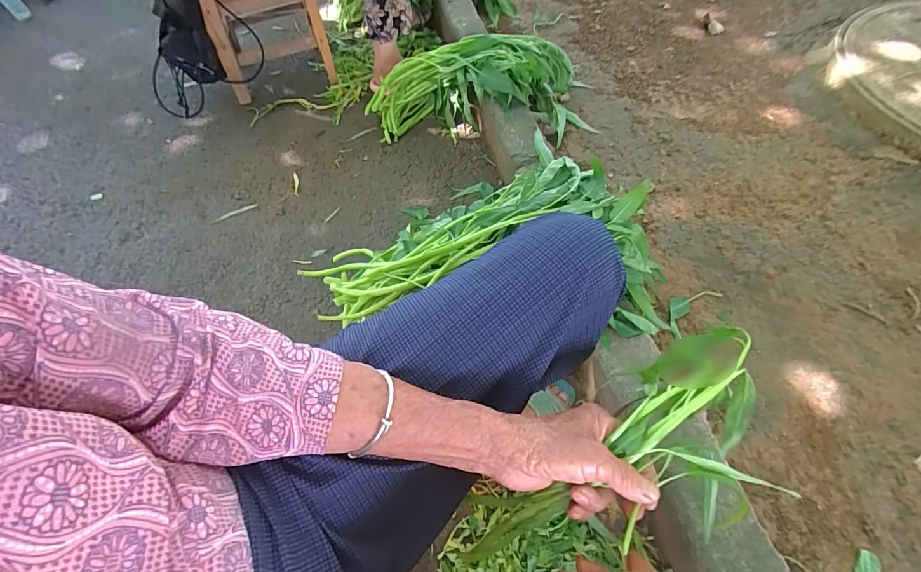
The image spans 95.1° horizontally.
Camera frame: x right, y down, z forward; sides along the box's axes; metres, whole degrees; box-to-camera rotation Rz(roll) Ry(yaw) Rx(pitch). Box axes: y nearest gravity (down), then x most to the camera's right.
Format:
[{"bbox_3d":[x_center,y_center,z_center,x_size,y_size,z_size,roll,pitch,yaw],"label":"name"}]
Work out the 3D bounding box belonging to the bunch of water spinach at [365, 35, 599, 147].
[{"bbox_3d":[0.046,-0.538,1.105,0.566,0.194,0.290,2,57,4],"label":"bunch of water spinach"}]

